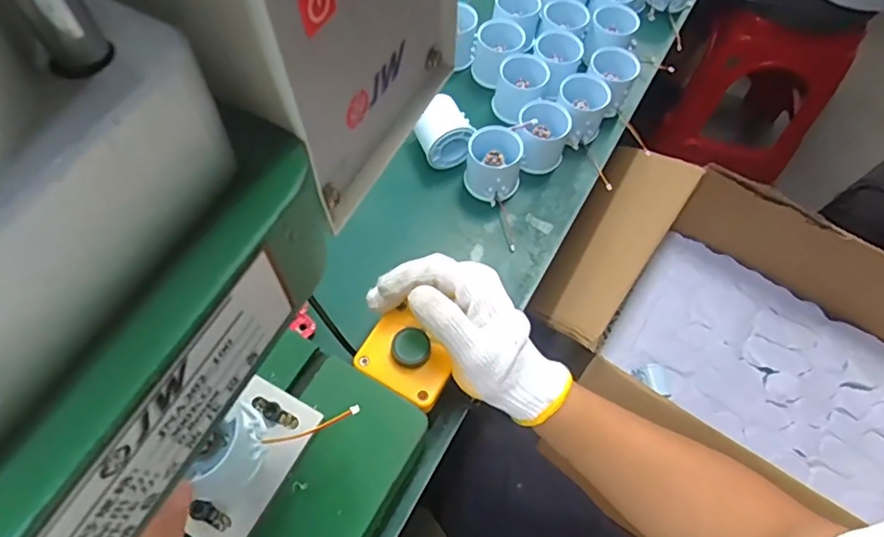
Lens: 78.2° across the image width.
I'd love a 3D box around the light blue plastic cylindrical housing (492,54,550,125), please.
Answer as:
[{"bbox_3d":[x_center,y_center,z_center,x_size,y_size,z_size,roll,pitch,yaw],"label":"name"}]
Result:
[{"bbox_3d":[0.083,-0.186,0.573,0.055,0.046,0.062,17,63,7],"label":"light blue plastic cylindrical housing"}]

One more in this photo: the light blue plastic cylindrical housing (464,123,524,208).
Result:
[{"bbox_3d":[0.050,-0.099,0.527,0.051,0.053,0.051,1,62,-1],"label":"light blue plastic cylindrical housing"}]

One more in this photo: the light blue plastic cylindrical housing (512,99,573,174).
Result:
[{"bbox_3d":[0.099,-0.131,0.543,0.051,0.056,0.056,17,63,7],"label":"light blue plastic cylindrical housing"}]

